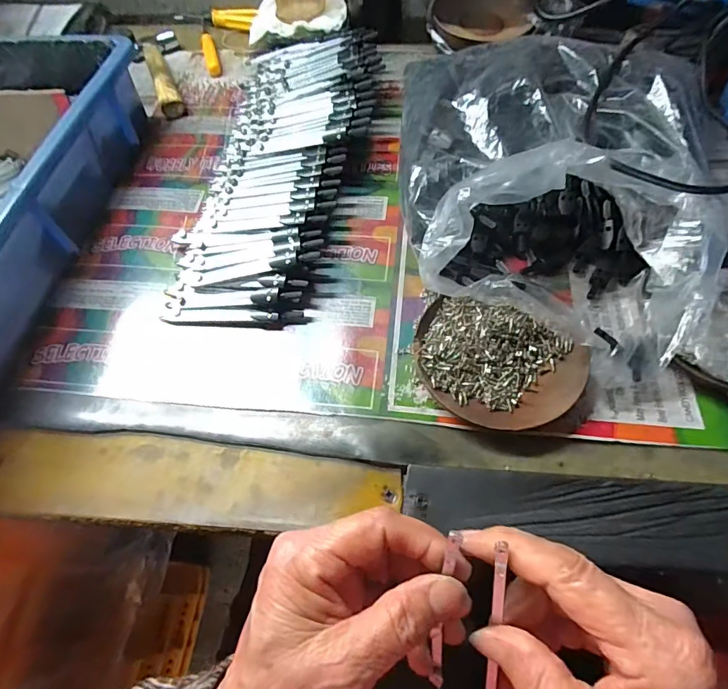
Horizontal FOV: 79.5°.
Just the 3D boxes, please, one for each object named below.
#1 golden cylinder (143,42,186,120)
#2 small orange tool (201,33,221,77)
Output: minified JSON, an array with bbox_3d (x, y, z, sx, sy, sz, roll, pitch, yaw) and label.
[{"bbox_3d":[-0.235,-0.310,0.509,0.022,0.017,0.137,-23,62,-9],"label":"golden cylinder"},{"bbox_3d":[-0.184,-0.348,0.525,0.015,0.015,0.075,-18,61,-7],"label":"small orange tool"}]

